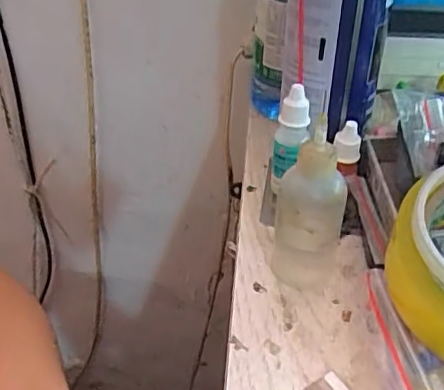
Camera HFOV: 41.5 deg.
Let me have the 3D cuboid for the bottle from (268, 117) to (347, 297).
[{"bbox_3d":[0.045,0.007,0.306,0.036,0.101,0.029,6,40,7],"label":"bottle"}]

